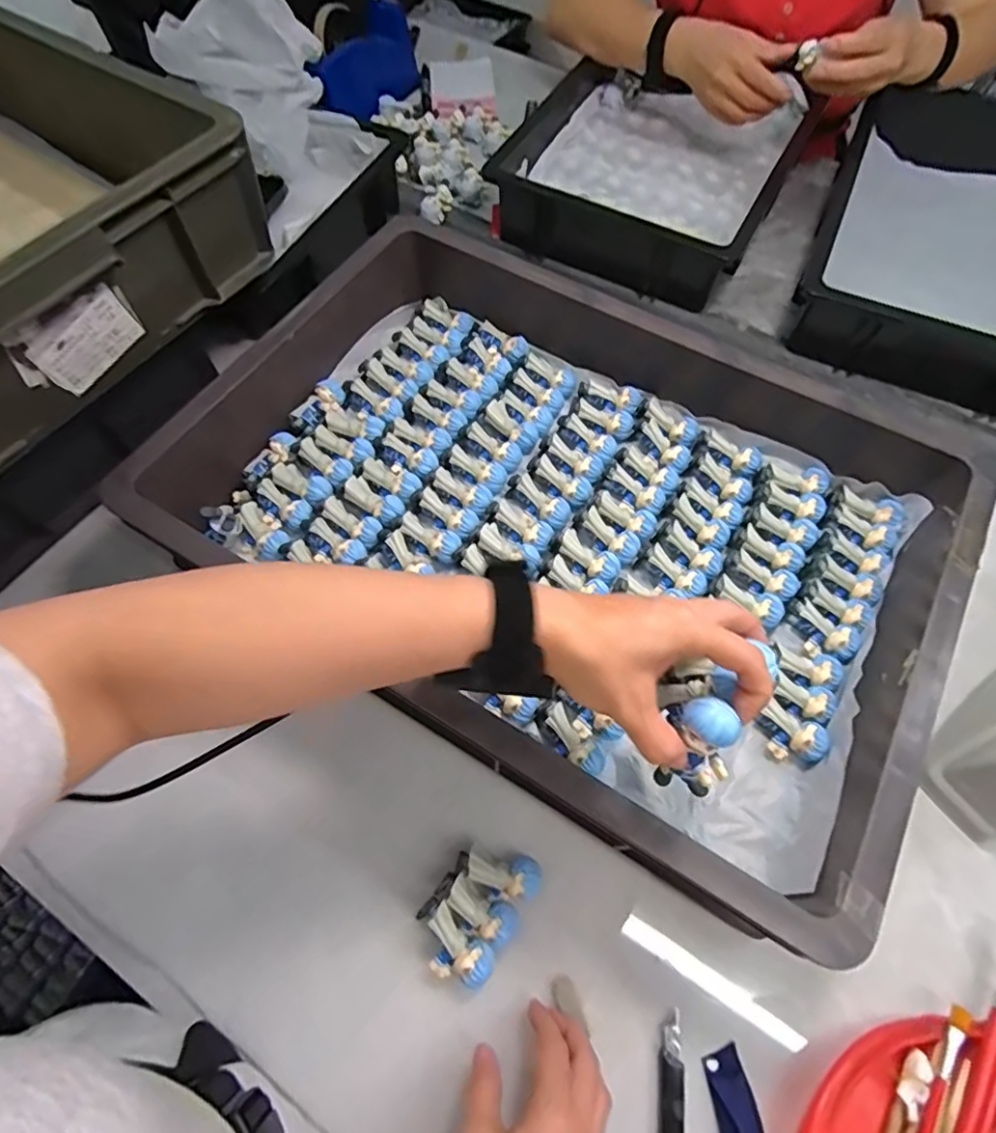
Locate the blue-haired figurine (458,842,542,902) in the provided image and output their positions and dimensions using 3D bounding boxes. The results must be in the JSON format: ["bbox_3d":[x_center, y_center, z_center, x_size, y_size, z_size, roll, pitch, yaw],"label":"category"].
[{"bbox_3d":[0.002,0.222,0.427,0.060,0.023,0.028,11,66,6],"label":"blue-haired figurine"}]

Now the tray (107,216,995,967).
[{"bbox_3d":[0.053,-0.052,0.507,0.580,0.118,0.417,28,69,13],"label":"tray"}]

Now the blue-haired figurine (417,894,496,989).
[{"bbox_3d":[-0.033,0.265,0.410,0.061,0.026,0.036,38,70,17],"label":"blue-haired figurine"}]

